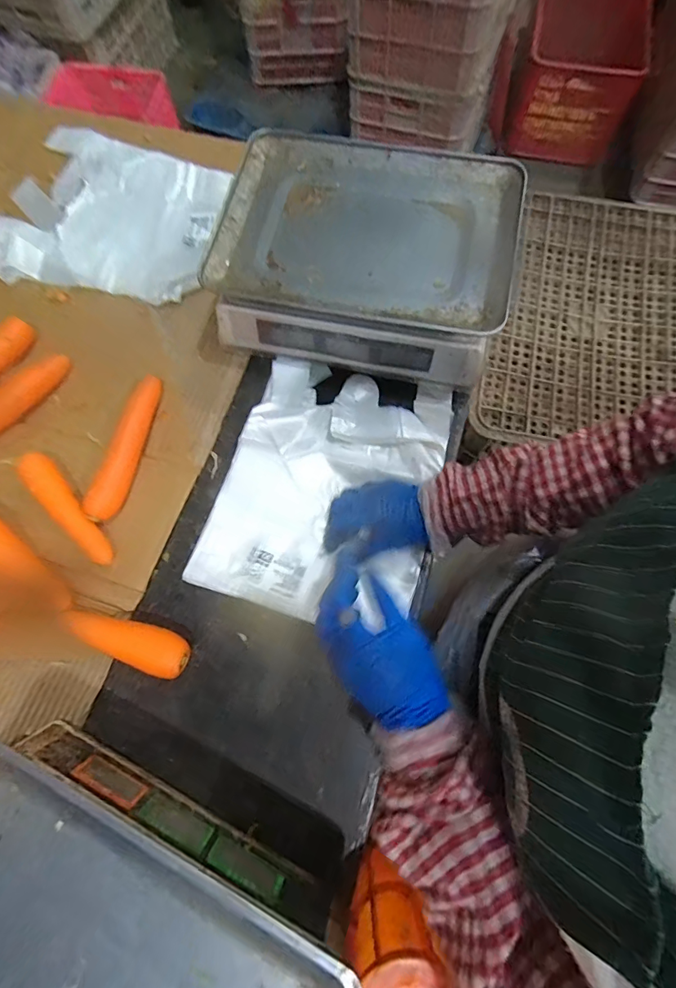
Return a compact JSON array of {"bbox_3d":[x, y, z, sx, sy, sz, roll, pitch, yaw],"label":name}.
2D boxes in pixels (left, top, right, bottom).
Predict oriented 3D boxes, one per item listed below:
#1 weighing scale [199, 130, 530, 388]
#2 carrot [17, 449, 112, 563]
[{"bbox_3d":[0.034,-0.275,0.509,0.314,0.114,0.227,12,73,5],"label":"weighing scale"},{"bbox_3d":[-0.291,0.014,0.461,0.031,0.035,0.149,-42,76,-11],"label":"carrot"}]

